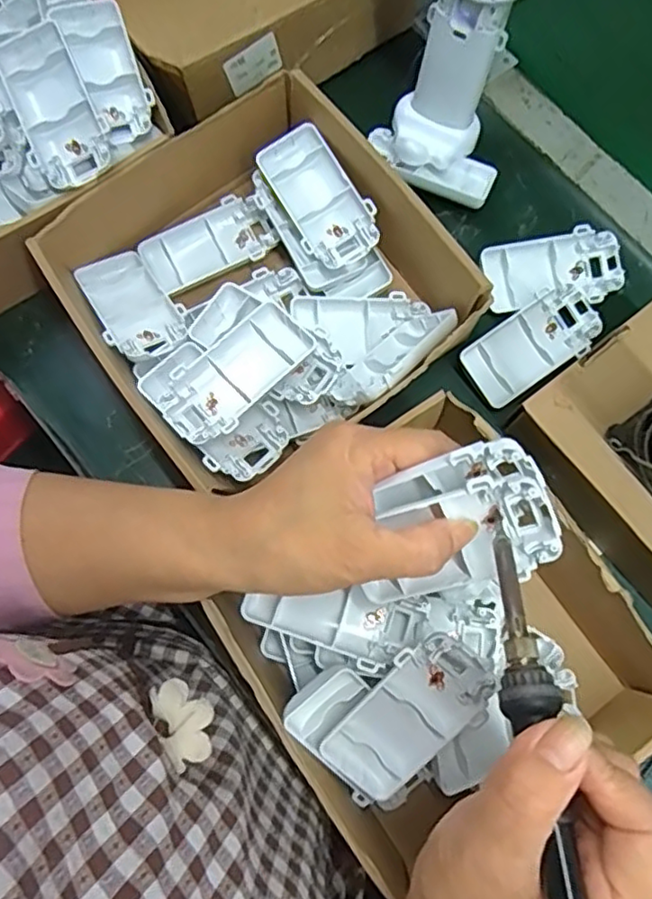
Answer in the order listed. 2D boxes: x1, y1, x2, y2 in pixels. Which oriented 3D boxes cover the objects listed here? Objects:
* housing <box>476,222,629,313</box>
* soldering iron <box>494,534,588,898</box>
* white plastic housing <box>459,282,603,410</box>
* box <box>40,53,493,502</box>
[{"bbox_3d":[0.157,-0.122,0.438,0.093,0.013,0.050,-14,77,-4],"label":"housing"},{"bbox_3d":[0.078,0.126,0.226,0.018,0.014,0.197,-2,61,-2],"label":"soldering iron"},{"bbox_3d":[0.139,-0.071,0.424,0.094,0.010,0.047,-37,80,-9],"label":"white plastic housing"},{"bbox_3d":[-0.036,-0.103,0.407,0.222,0.062,0.206,-39,80,-10],"label":"box"}]

